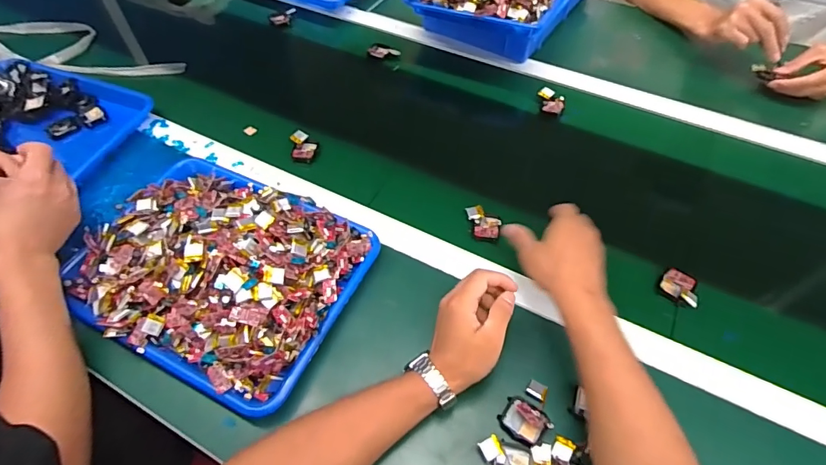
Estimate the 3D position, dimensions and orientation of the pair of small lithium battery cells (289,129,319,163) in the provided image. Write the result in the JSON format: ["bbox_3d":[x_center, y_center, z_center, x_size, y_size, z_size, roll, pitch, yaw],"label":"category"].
[{"bbox_3d":[-0.170,-0.136,0.691,0.040,0.014,0.061,-10,55,-6],"label":"pair of small lithium battery cells"}]

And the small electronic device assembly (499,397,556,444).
[{"bbox_3d":[0.114,0.191,0.453,0.045,0.019,0.040,34,62,22],"label":"small electronic device assembly"}]

